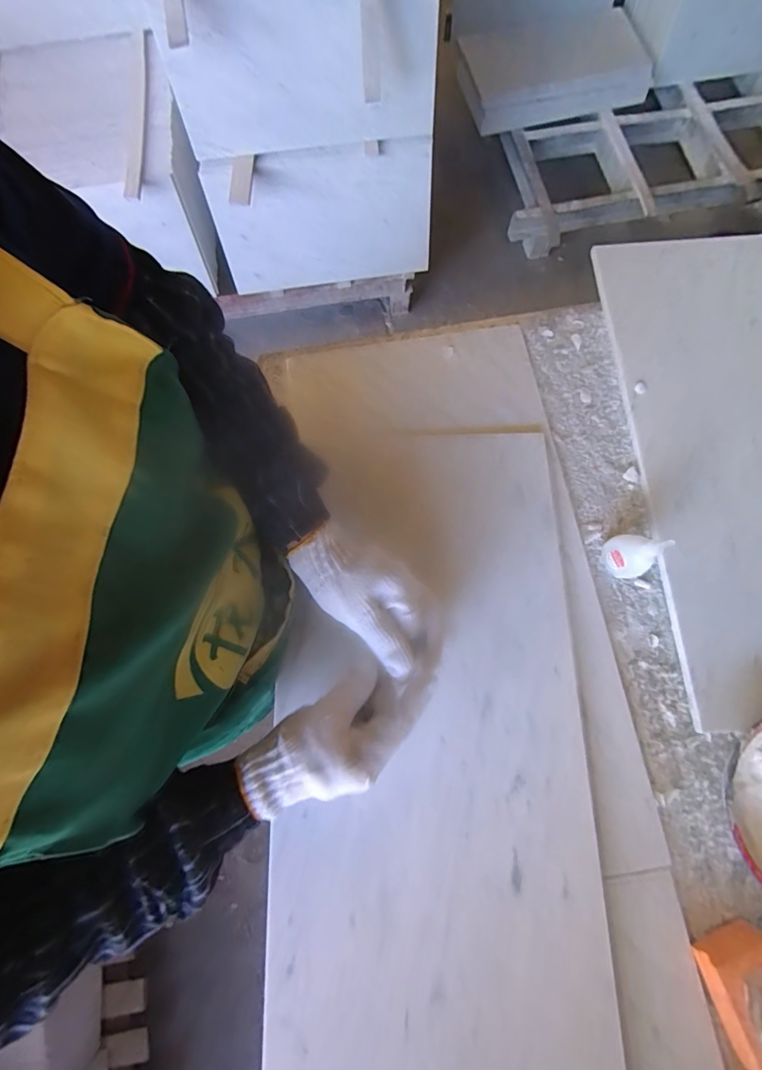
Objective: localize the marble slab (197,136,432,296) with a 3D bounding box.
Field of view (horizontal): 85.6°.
[{"bbox_3d":[-0.164,-0.890,1.179,0.601,0.318,0.036,-6,56,1],"label":"marble slab"}]

